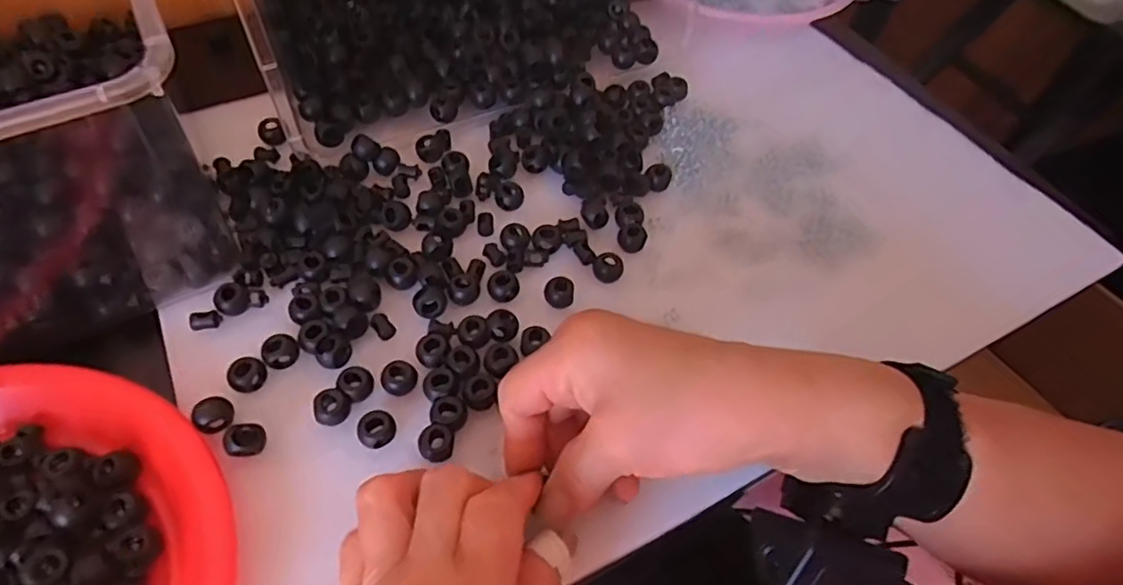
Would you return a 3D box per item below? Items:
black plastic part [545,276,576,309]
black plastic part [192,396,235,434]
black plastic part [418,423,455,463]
[{"bbox_3d":[-0.001,-0.001,0.353,0.016,0.010,0.015,2,56,-4],"label":"black plastic part"},{"bbox_3d":[-0.165,0.058,0.300,0.014,0.008,0.017,34,60,17],"label":"black plastic part"},{"bbox_3d":[-0.060,0.072,0.303,0.017,0.010,0.016,2,56,-4],"label":"black plastic part"}]

